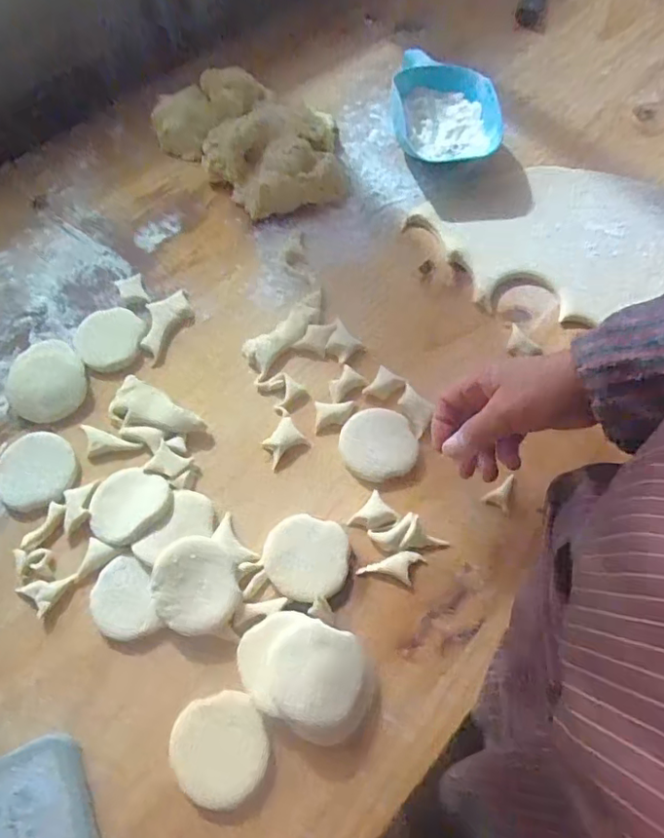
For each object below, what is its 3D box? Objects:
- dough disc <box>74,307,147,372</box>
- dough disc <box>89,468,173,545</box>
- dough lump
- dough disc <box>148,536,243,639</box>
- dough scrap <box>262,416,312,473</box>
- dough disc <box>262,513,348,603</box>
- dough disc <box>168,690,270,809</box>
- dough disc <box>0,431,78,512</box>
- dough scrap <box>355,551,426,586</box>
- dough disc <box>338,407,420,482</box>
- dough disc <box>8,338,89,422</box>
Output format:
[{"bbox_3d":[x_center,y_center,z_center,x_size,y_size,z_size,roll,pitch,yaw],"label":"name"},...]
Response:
[{"bbox_3d":[-0.228,-0.083,0.588,0.061,0.014,0.073,13,63,6],"label":"dough disc"},{"bbox_3d":[-0.180,0.073,0.503,0.070,0.009,0.063,-39,69,-18],"label":"dough disc"},{"bbox_3d":[-0.106,-0.335,0.687,0.242,0.069,0.172,1,63,0],"label":"dough lump"},{"bbox_3d":[-0.111,0.135,0.465,0.065,0.019,0.076,-15,64,-9],"label":"dough disc"},{"bbox_3d":[-0.046,0.024,0.541,0.041,0.009,0.038,-36,69,-17],"label":"dough scrap"},{"bbox_3d":[-0.022,0.119,0.490,0.071,0.010,0.069,12,63,6],"label":"dough disc"},{"bbox_3d":[-0.084,0.246,0.427,0.069,0.013,0.071,0,63,-1],"label":"dough disc"},{"bbox_3d":[-0.273,0.046,0.525,0.071,0.005,0.072,0,63,-1],"label":"dough disc"},{"bbox_3d":[0.052,0.124,0.490,0.053,0.005,0.027,12,63,6],"label":"dough scrap"},{"bbox_3d":[0.044,0.023,0.535,0.070,0.013,0.067,0,63,-1],"label":"dough disc"},{"bbox_3d":[-0.283,-0.038,0.565,0.075,0.014,0.089,-22,65,-12],"label":"dough disc"}]

